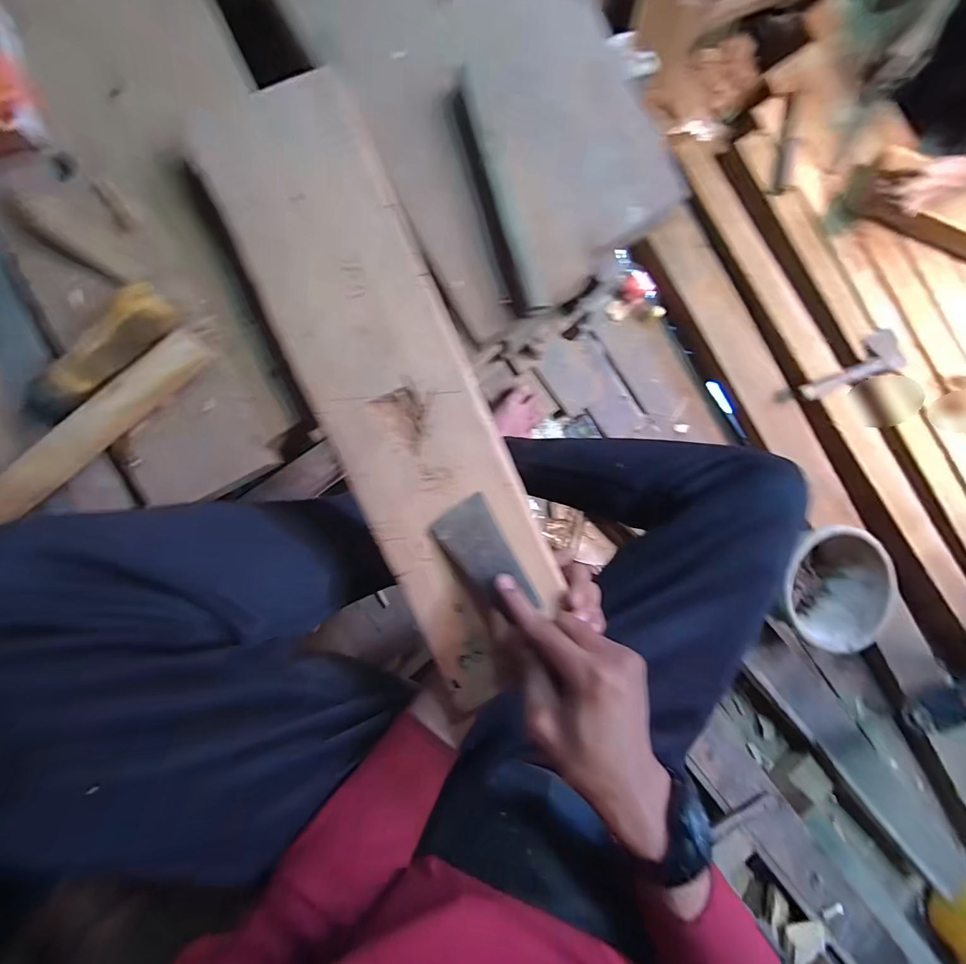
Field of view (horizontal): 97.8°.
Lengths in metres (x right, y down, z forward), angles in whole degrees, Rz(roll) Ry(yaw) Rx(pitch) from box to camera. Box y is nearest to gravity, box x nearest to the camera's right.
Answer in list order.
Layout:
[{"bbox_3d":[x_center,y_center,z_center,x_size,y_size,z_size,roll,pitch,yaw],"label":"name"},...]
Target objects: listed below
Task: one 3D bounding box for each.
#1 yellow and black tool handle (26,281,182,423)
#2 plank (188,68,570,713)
[{"bbox_3d":[-0.271,-0.087,0.298,0.122,0.034,0.026,-43,97,-4],"label":"yellow and black tool handle"},{"bbox_3d":[-0.060,-0.061,0.318,0.127,0.016,0.448,-22,95,-6],"label":"plank"}]

